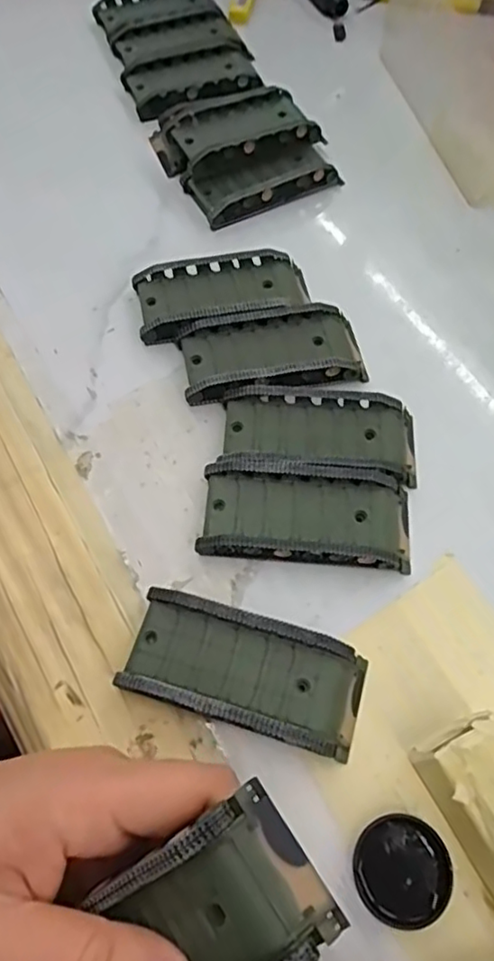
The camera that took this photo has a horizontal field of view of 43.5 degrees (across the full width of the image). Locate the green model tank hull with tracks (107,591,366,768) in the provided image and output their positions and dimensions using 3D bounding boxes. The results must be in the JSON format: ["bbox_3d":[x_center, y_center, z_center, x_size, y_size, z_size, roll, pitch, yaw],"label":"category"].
[{"bbox_3d":[0.000,0.079,0.257,0.097,0.018,0.044,16,64,6],"label":"green model tank hull with tracks"}]

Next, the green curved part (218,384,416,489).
[{"bbox_3d":[0.037,-0.023,0.310,0.096,0.020,0.045,5,64,0],"label":"green curved part"}]

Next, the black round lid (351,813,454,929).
[{"bbox_3d":[0.058,0.146,0.232,0.035,0.007,0.035,1,64,-2],"label":"black round lid"}]

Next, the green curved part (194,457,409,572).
[{"bbox_3d":[0.029,0.017,0.290,0.096,0.018,0.044,6,64,1],"label":"green curved part"}]

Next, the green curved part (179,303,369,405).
[{"bbox_3d":[0.014,-0.067,0.331,0.094,0.019,0.050,-10,64,-7],"label":"green curved part"}]

